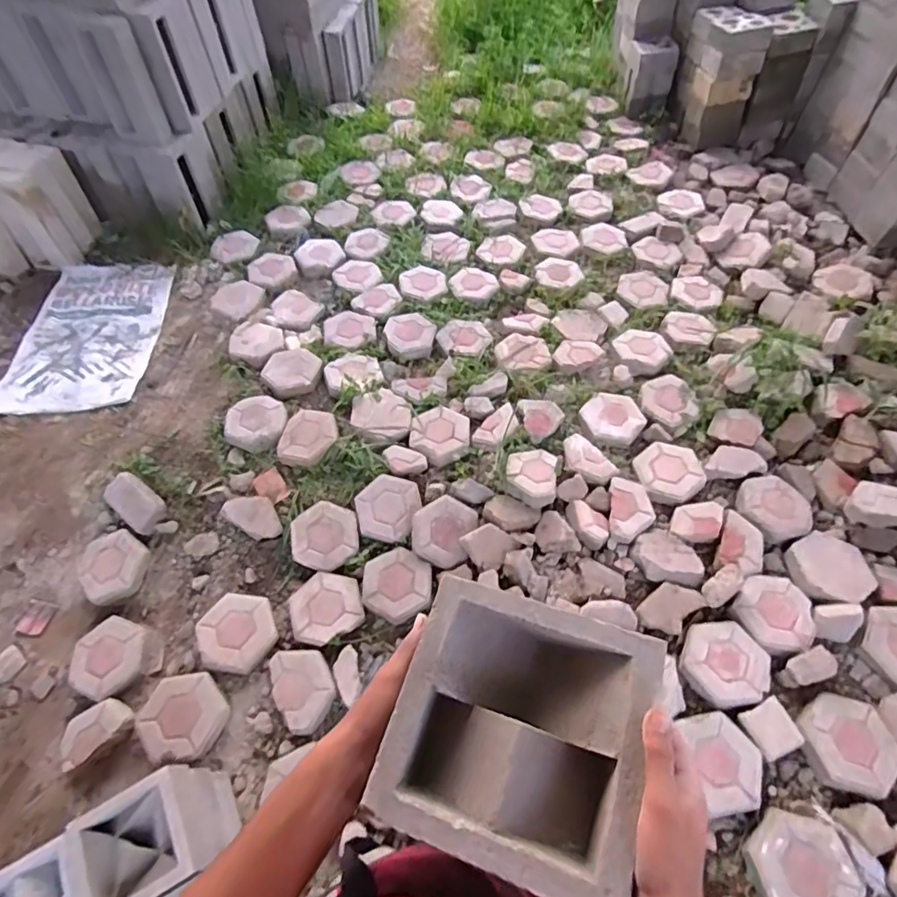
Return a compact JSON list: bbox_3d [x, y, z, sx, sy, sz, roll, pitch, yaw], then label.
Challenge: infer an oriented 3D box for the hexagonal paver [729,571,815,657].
[{"bbox_3d":[0.888,0.447,1.430,0.183,0.044,0.201,-32,61,-16],"label":"hexagonal paver"}]

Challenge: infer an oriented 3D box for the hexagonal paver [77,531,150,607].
[{"bbox_3d":[-1.031,0.353,1.599,0.223,0.058,0.202,33,65,21],"label":"hexagonal paver"}]

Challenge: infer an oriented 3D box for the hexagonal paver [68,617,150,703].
[{"bbox_3d":[-0.953,0.581,1.466,0.206,0.055,0.209,24,62,17],"label":"hexagonal paver"}]

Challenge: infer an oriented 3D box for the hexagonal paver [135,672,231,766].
[{"bbox_3d":[-0.684,0.686,1.357,0.213,0.057,0.197,29,64,20],"label":"hexagonal paver"}]

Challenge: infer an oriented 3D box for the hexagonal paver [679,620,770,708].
[{"bbox_3d":[0.723,0.563,1.373,0.201,0.048,0.218,21,62,16],"label":"hexagonal paver"}]

